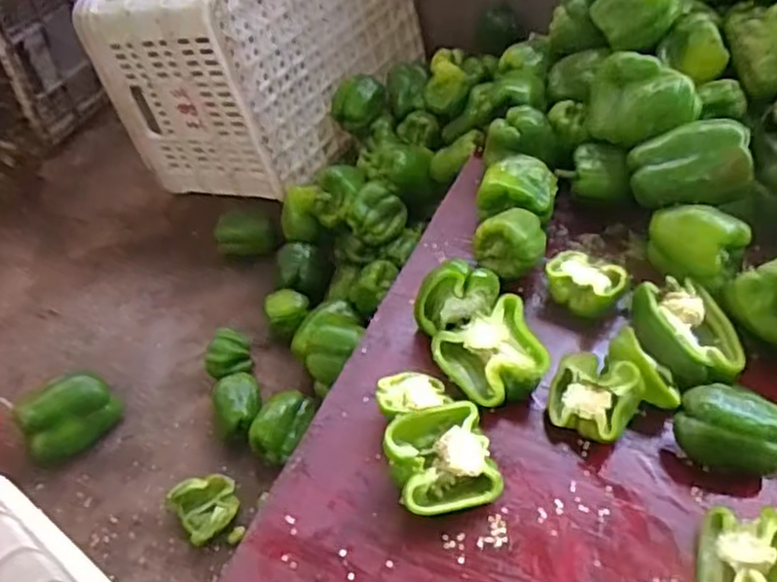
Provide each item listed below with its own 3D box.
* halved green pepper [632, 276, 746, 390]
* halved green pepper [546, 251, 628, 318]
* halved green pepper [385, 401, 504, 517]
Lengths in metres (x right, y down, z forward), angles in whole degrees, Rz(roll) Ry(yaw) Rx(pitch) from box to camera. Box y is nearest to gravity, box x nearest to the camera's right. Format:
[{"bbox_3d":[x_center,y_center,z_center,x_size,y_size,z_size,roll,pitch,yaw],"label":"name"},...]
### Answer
[{"bbox_3d":[0.280,0.041,0.654,0.089,0.050,0.107,-13,49,-11],"label":"halved green pepper"},{"bbox_3d":[0.197,-0.006,0.710,0.079,0.043,0.068,30,55,25],"label":"halved green pepper"},{"bbox_3d":[0.042,0.136,0.563,0.081,0.053,0.074,-15,49,-13],"label":"halved green pepper"}]

